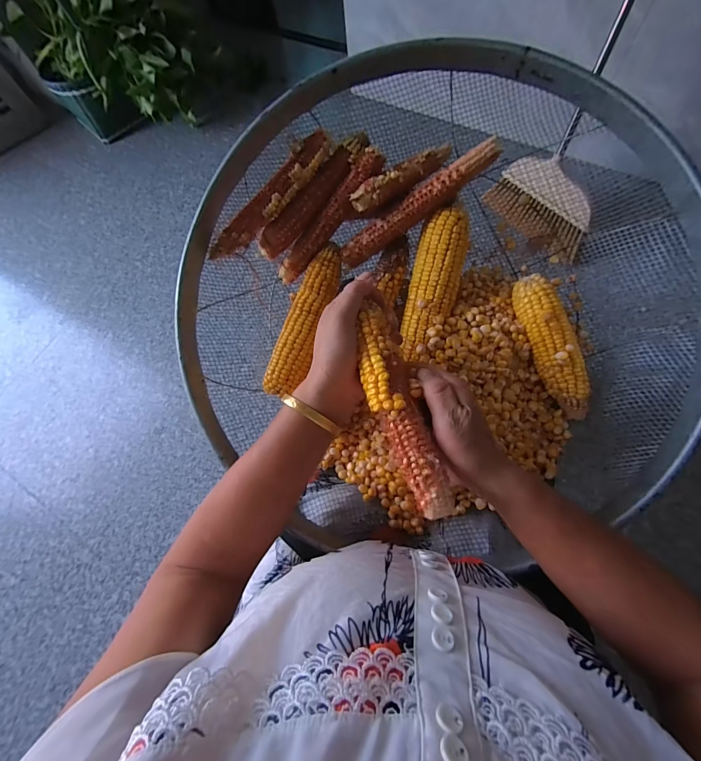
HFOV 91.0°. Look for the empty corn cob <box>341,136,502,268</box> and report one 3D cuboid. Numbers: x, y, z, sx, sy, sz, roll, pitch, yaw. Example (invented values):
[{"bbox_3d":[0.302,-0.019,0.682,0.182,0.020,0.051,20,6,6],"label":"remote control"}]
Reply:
[{"bbox_3d":[0.071,-0.187,0.379,0.190,0.022,0.025,-32,70,20],"label":"empty corn cob"}]

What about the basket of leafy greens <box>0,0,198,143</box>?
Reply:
[{"bbox_3d":[-0.718,-1.015,1.023,0.449,0.366,0.409,-33,68,-7],"label":"basket of leafy greens"}]

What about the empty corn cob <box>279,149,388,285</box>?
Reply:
[{"bbox_3d":[-0.026,-0.183,0.395,0.023,0.019,0.172,48,110,16],"label":"empty corn cob"}]

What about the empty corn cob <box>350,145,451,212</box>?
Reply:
[{"bbox_3d":[0.059,-0.224,0.378,0.131,0.022,0.023,-37,69,-9],"label":"empty corn cob"}]

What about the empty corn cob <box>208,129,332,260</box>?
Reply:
[{"bbox_3d":[-0.087,-0.198,0.375,0.173,0.021,0.026,-46,75,3],"label":"empty corn cob"}]

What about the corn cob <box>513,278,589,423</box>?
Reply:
[{"bbox_3d":[0.218,-0.037,0.369,0.034,0.034,0.158,-19,87,-6],"label":"corn cob"}]

